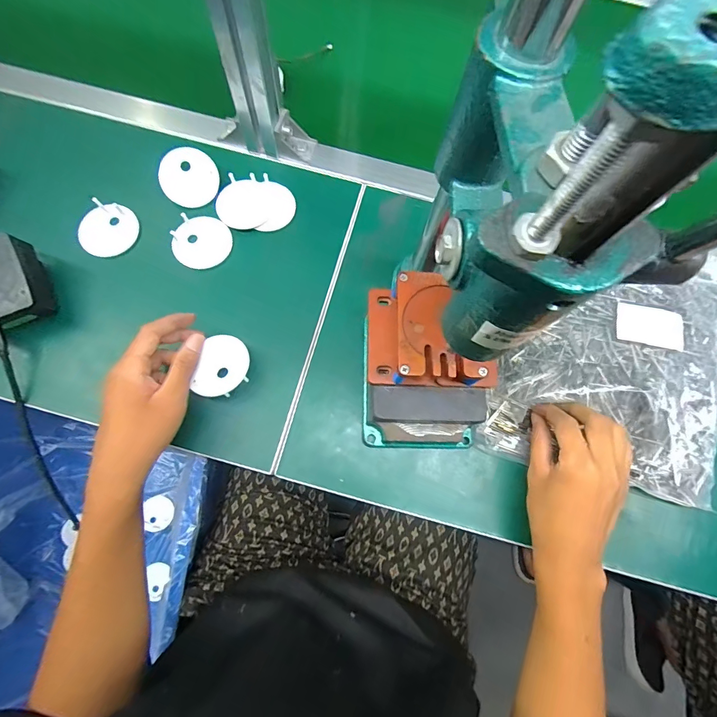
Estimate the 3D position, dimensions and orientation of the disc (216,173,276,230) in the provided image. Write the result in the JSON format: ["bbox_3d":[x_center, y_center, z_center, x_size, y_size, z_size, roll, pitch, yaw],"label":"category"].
[{"bbox_3d":[-0.128,-0.173,0.427,0.057,0.011,0.060,0,87,-8],"label":"disc"}]

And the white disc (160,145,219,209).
[{"bbox_3d":[-0.191,-0.204,0.430,0.061,0.004,0.060,-4,102,-19],"label":"white disc"}]

